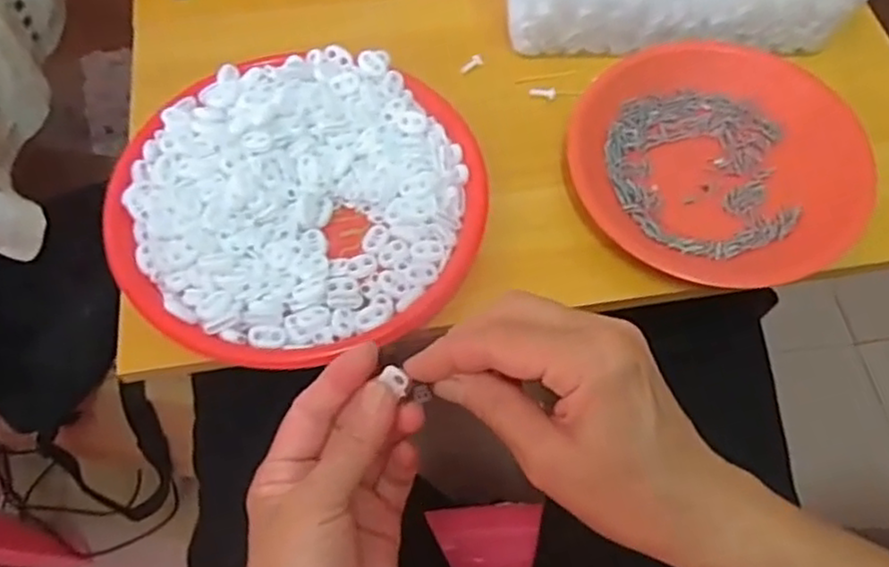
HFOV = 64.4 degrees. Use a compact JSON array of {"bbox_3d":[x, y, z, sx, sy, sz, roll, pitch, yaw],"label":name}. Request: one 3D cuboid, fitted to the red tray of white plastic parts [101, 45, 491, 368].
[{"bbox_3d":[-0.095,-0.058,0.467,0.235,0.038,0.215,-16,64,-8],"label":"red tray of white plastic parts"}]

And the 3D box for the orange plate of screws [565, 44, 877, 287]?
[{"bbox_3d":[0.188,-0.084,0.492,0.193,0.034,0.176,0,63,0],"label":"orange plate of screws"}]

